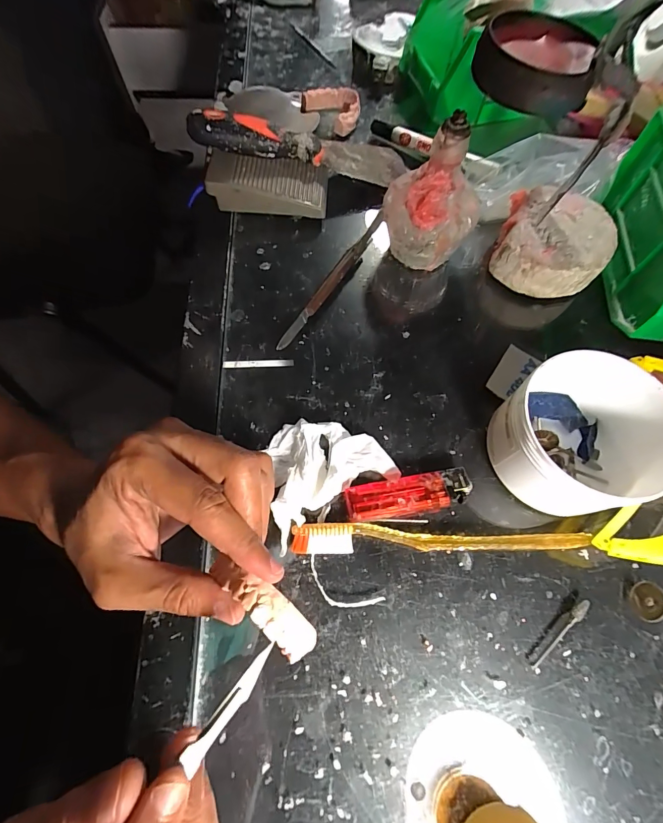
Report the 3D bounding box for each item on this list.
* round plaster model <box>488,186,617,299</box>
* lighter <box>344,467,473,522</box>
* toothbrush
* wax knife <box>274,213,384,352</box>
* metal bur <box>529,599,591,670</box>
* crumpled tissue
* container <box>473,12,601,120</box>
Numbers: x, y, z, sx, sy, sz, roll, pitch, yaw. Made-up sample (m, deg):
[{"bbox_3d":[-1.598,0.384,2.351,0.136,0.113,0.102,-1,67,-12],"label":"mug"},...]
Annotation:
[{"bbox_3d":[0.184,-0.140,0.319,0.081,0.035,0.082,1,67,-1],"label":"round plaster model"},{"bbox_3d":[0.050,0.056,0.249,0.081,0.013,0.023,-9,68,-5],"label":"lighter"},{"bbox_3d":[0.066,0.079,0.238,0.179,0.016,0.017,0,67,-2],"label":"toothbrush"},{"bbox_3d":[0.003,-0.113,0.320,0.010,0.012,0.164,29,69,10],"label":"wax knife"},{"bbox_3d":[0.136,0.132,0.224,0.051,0.006,0.006,-42,74,-17],"label":"metal bur"},{"bbox_3d":[-0.009,0.035,0.254,0.087,0.019,0.067,-30,71,-13],"label":"crumpled tissue"},{"bbox_3d":[0.125,-0.218,0.237,0.068,0.025,0.068,1,67,-1],"label":"container"}]

